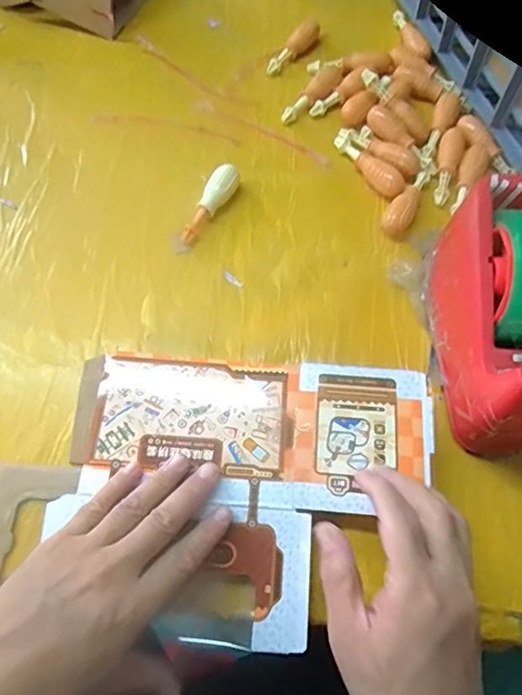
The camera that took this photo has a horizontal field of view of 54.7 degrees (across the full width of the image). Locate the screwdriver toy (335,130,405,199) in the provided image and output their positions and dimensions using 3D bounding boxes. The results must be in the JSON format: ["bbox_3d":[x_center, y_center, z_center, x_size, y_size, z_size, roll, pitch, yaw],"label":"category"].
[{"bbox_3d":[0.112,-0.194,0.529,0.026,0.019,0.101,-34,69,-16],"label":"screwdriver toy"}]

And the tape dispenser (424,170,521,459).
[{"bbox_3d":[0.185,-0.028,0.399,0.076,0.114,0.200,6,64,2],"label":"tape dispenser"}]

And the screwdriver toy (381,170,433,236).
[{"bbox_3d":[0.150,-0.151,0.507,0.025,0.021,0.096,29,67,12],"label":"screwdriver toy"}]

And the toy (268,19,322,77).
[{"bbox_3d":[0.039,-0.359,0.605,0.023,0.026,0.087,33,68,14],"label":"toy"}]

